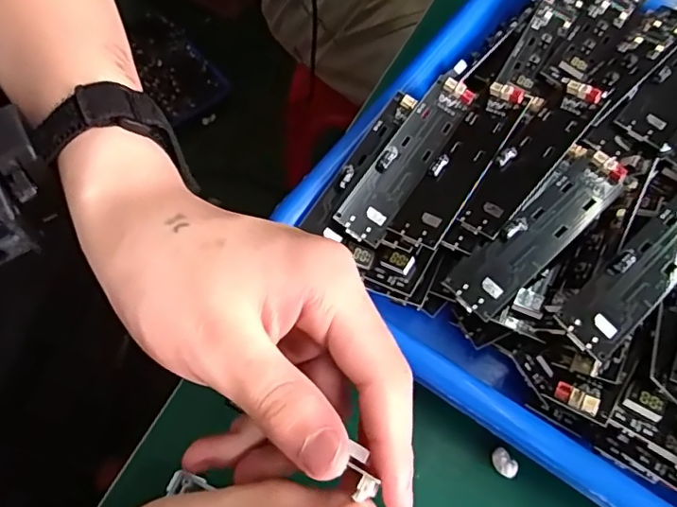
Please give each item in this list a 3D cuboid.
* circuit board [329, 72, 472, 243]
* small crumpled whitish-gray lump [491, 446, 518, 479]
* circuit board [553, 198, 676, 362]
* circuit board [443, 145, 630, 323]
[{"bbox_3d":[0.032,-0.045,0.264,0.023,0.013,0.090,31,68,16],"label":"circuit board"},{"bbox_3d":[0.068,0.086,0.232,0.008,0.007,0.012,-38,68,-16],"label":"small crumpled whitish-gray lump"},{"bbox_3d":[0.121,0.007,0.224,0.088,0.012,0.022,-39,68,-16],"label":"circuit board"},{"bbox_3d":[0.085,-0.010,0.241,0.089,0.014,0.027,-41,69,-17],"label":"circuit board"}]

